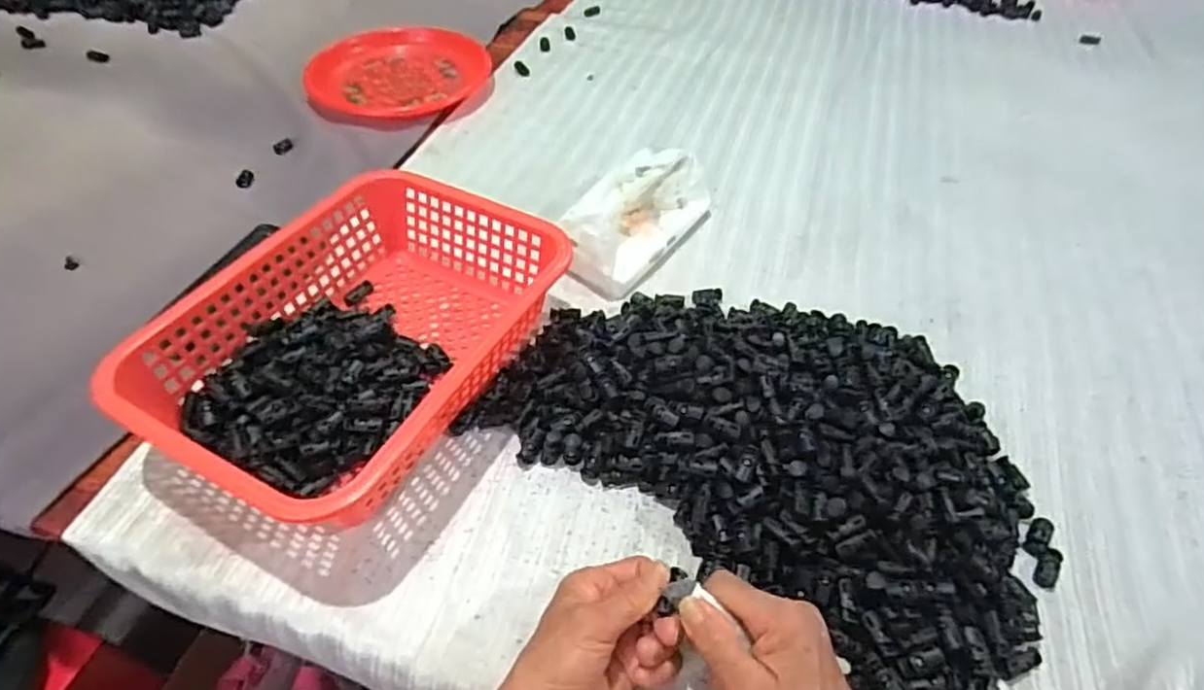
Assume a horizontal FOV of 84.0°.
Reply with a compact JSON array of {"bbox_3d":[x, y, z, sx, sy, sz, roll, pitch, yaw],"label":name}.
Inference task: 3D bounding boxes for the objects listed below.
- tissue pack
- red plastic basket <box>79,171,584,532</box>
[{"bbox_3d":[0.032,-0.131,0.644,0.088,0.068,0.174,30,55,22],"label":"tissue pack"},{"bbox_3d":[-0.180,-0.006,0.514,0.209,0.080,0.295,25,54,18],"label":"red plastic basket"}]

